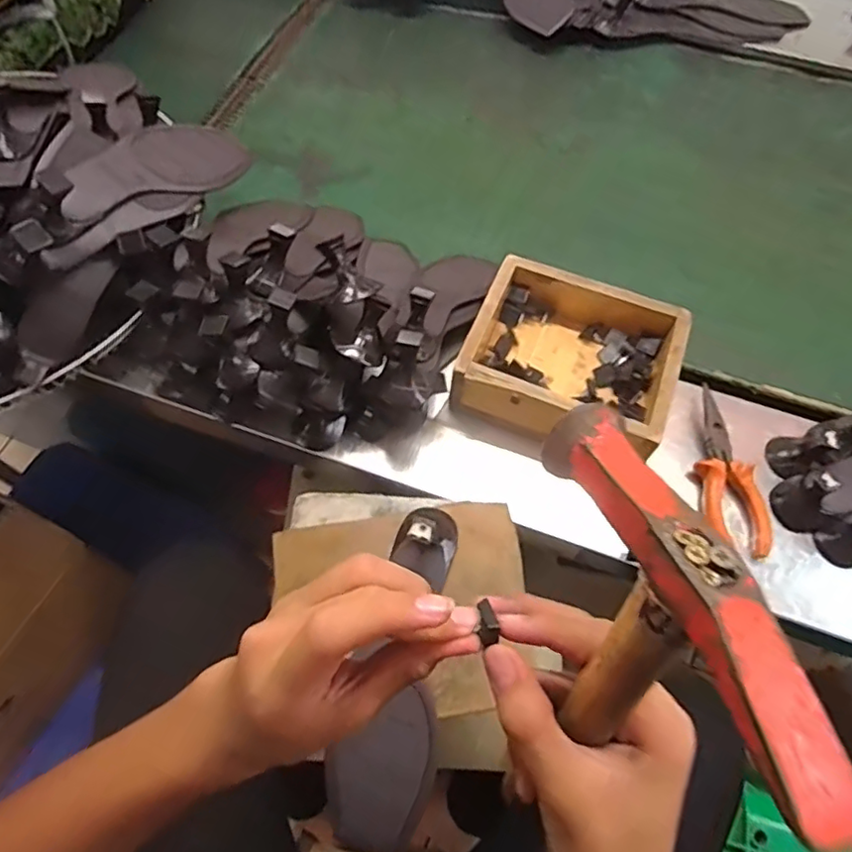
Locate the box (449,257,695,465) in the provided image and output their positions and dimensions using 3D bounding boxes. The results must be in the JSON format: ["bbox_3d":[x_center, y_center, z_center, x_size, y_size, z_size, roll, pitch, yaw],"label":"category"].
[{"bbox_3d":[0.131,-0.062,0.549,0.179,0.058,0.157,20,63,9],"label":"box"}]

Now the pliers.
[{"bbox_3d":[0.260,0.037,0.525,0.047,0.015,0.153,-2,62,-3],"label":"pliers"}]

